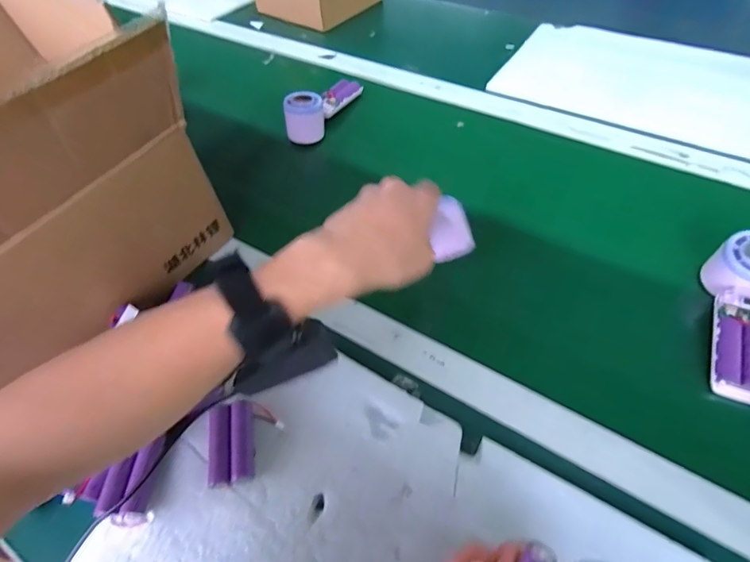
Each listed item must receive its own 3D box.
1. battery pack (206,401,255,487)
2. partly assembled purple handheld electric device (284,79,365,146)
[{"bbox_3d":[-0.120,0.137,0.373,0.035,0.016,0.064,-10,52,-4],"label":"battery pack"},{"bbox_3d":[-0.078,-0.276,0.682,0.048,0.059,0.162,24,57,20],"label":"partly assembled purple handheld electric device"}]

